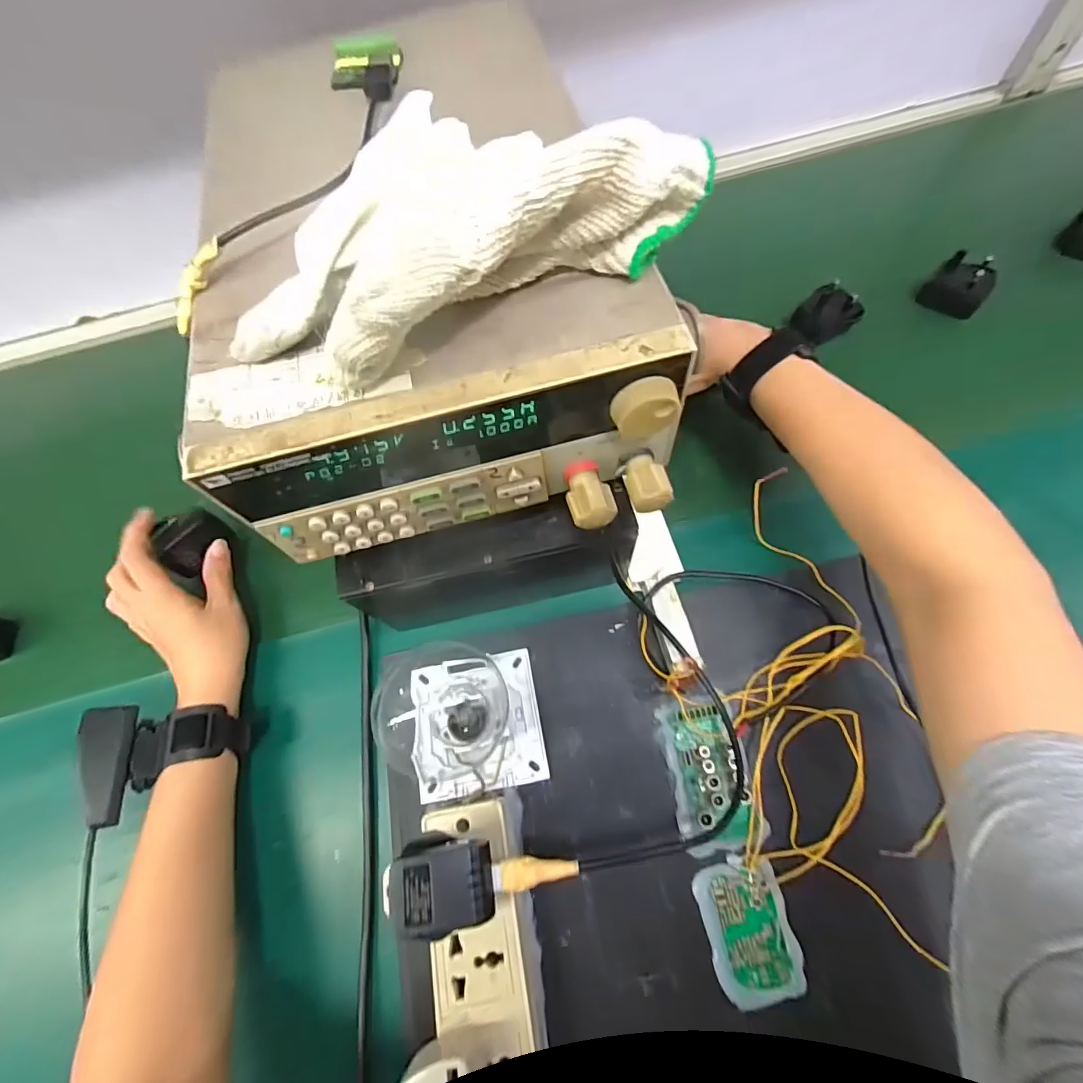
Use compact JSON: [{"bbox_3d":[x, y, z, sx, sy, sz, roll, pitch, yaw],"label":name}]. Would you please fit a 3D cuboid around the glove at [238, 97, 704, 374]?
[{"bbox_3d":[-0.031,-0.120,0.198,0.197,0.059,0.074,-31,68,-10],"label":"glove"}]

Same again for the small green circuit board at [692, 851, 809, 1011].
[{"bbox_3d":[0.122,0.228,0.291,0.048,0.007,0.067,-12,66,-2],"label":"small green circuit board"}]

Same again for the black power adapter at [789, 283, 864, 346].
[{"bbox_3d":[0.260,-0.208,0.455,0.050,0.038,0.037,-29,68,-9],"label":"black power adapter"}]

